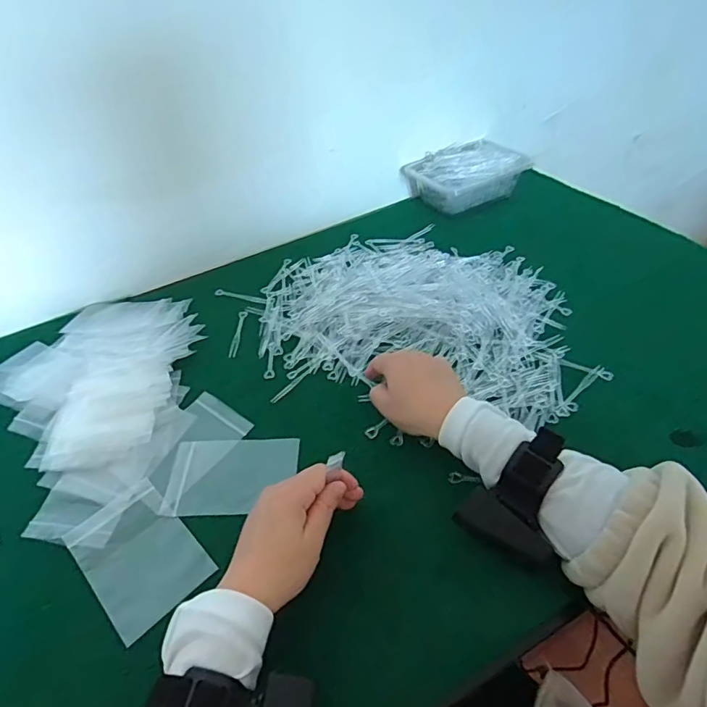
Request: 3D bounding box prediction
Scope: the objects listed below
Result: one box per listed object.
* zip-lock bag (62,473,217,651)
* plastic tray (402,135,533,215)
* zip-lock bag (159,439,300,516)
[{"bbox_3d":[-0.185,0.171,0.422,0.080,0.004,0.120,-35,55,-30],"label":"zip-lock bag"},{"bbox_3d":[0.187,-0.296,0.804,0.169,0.050,0.126,-23,46,-16],"label":"plastic tray"},{"bbox_3d":[-0.116,0.117,0.470,0.120,0.006,0.078,-2,47,3],"label":"zip-lock bag"}]

